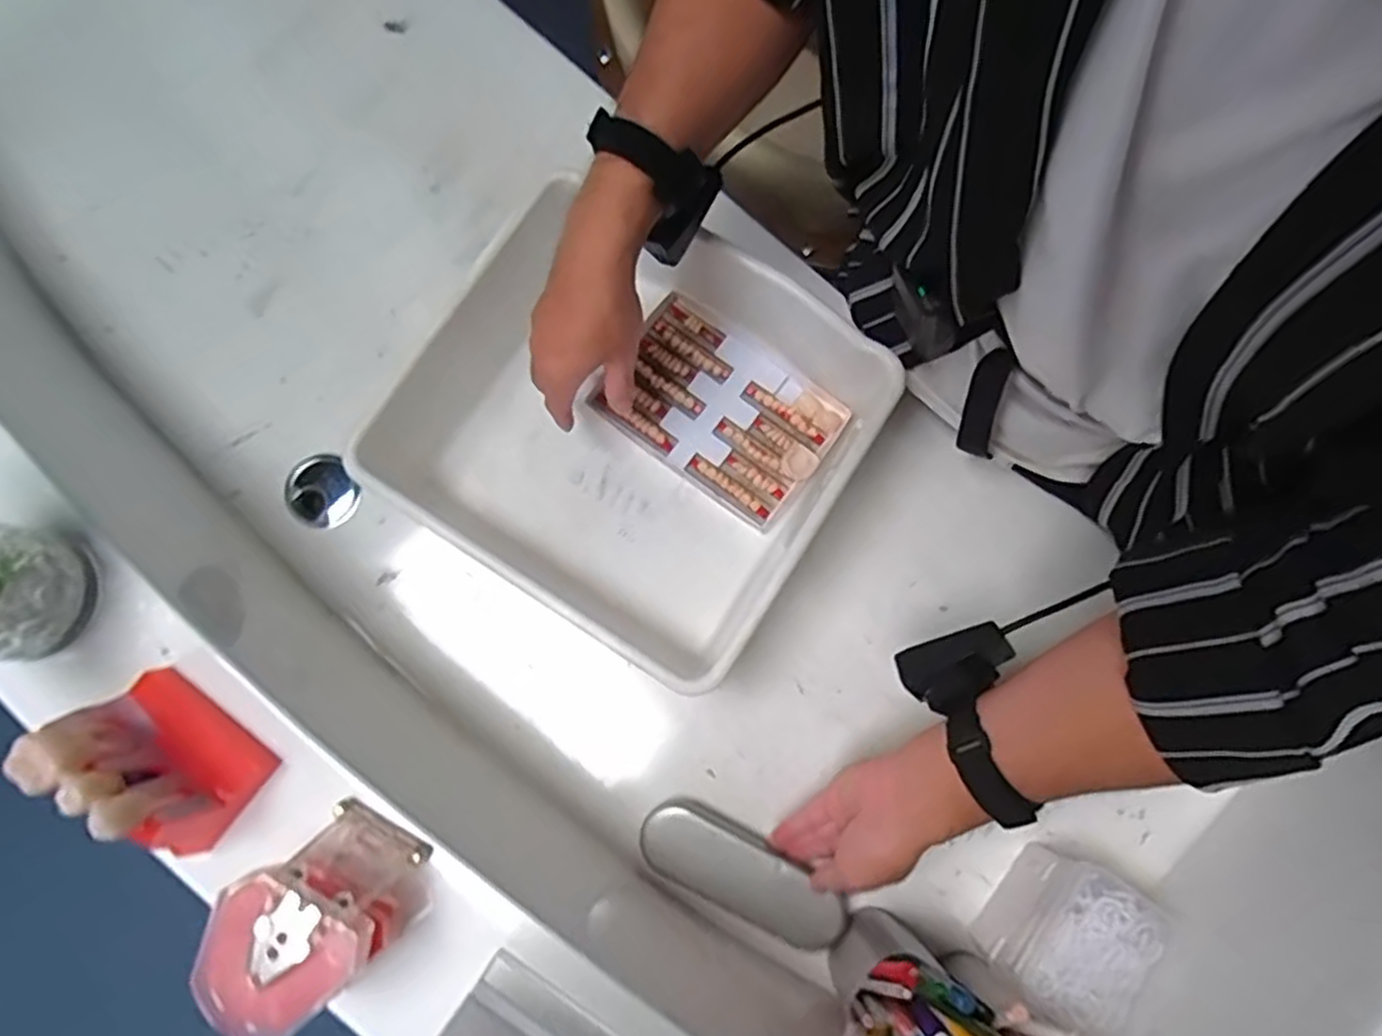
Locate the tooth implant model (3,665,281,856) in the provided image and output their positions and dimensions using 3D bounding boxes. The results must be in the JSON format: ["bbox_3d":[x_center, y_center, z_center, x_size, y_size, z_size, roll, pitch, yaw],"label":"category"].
[{"bbox_3d":[-0.284,0.125,0.380,0.094,0.082,0.053,40,79,10],"label":"tooth implant model"}]

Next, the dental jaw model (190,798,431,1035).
[{"bbox_3d":[-0.190,0.204,0.375,0.074,0.074,0.096,42,80,11],"label":"dental jaw model"}]

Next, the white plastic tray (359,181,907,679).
[{"bbox_3d":[-0.052,-0.065,0.596,0.312,0.109,0.292,31,78,8],"label":"white plastic tray"}]

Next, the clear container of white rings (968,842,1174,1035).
[{"bbox_3d":[0.282,0.309,0.539,0.090,0.077,0.105,38,82,9],"label":"clear container of white rings"}]

